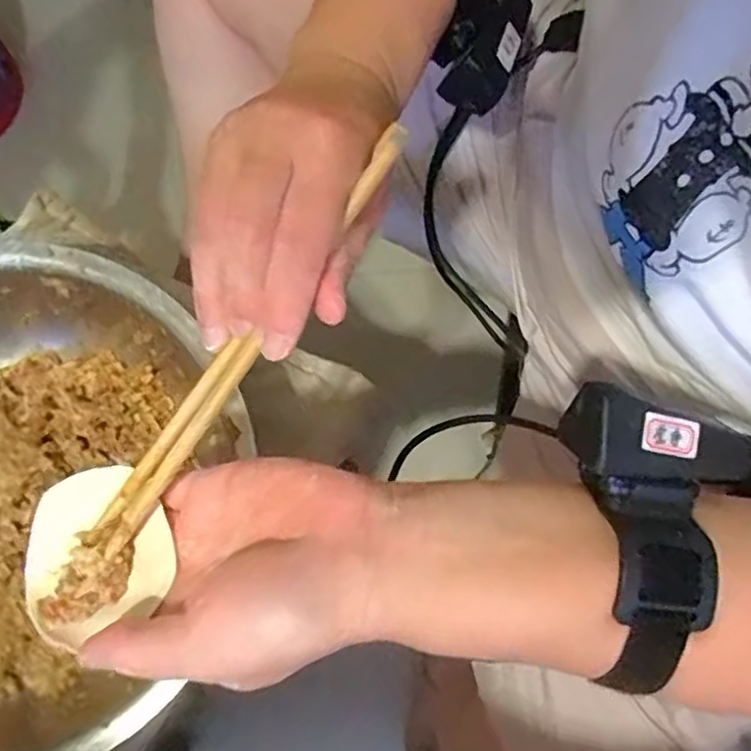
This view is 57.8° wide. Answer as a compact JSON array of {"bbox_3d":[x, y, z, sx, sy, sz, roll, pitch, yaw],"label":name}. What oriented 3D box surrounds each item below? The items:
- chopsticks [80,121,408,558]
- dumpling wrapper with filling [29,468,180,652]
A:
[{"bbox_3d":[-0.053,-0.011,0.275,0.019,0.013,0.208,39,97,11],"label":"chopsticks"},{"bbox_3d":[-0.122,0.074,0.289,0.070,0.021,0.070,-32,63,16],"label":"dumpling wrapper with filling"}]

